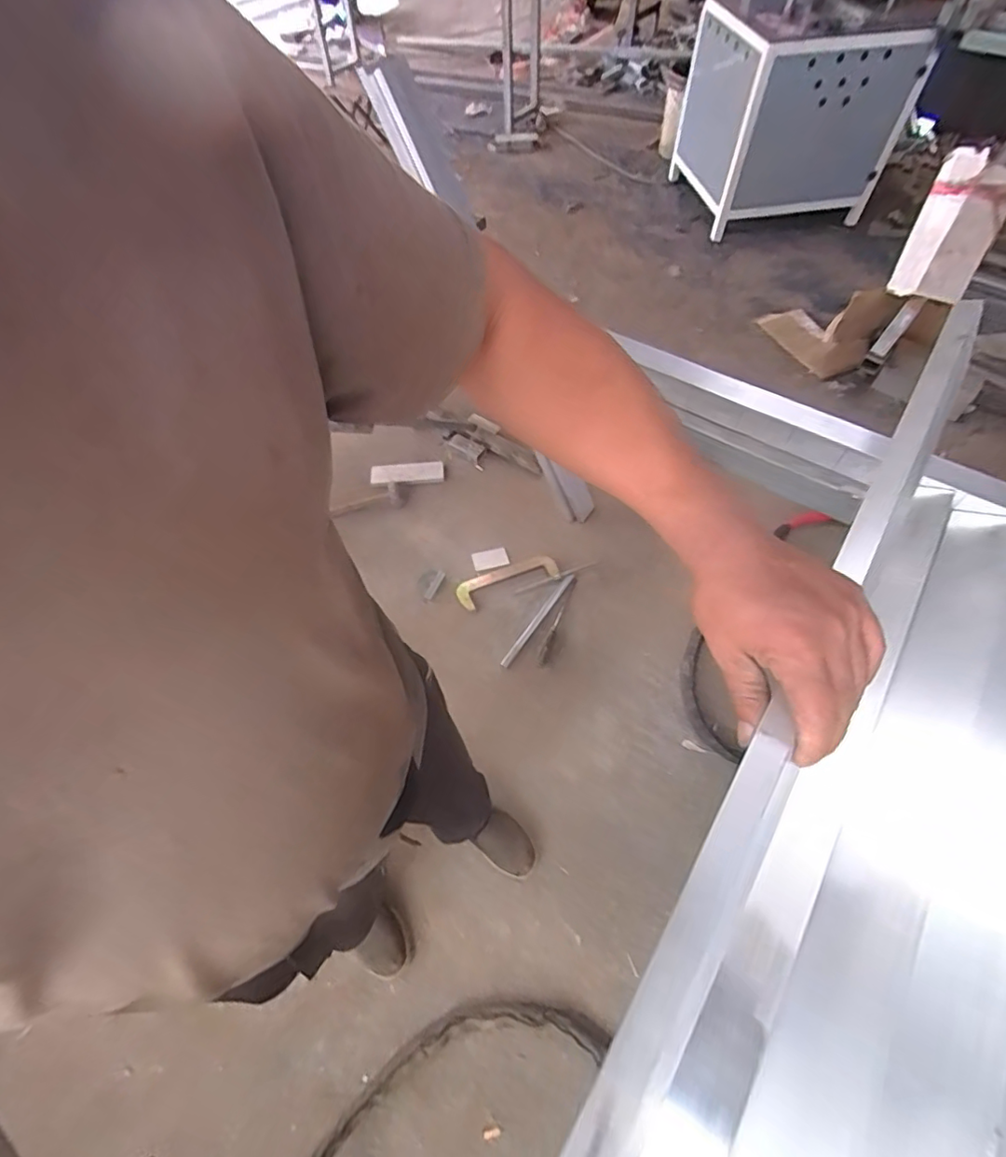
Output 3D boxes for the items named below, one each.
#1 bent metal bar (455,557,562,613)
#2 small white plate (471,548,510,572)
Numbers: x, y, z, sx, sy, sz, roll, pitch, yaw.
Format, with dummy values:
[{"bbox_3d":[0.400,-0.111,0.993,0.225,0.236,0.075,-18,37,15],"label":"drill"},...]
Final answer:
[{"bbox_3d":[0.014,0.004,1.662,0.313,0.034,0.100,-21,60,-12],"label":"bent metal bar"},{"bbox_3d":[-0.040,-0.060,1.704,0.108,0.010,0.070,-13,63,-7],"label":"small white plate"}]

